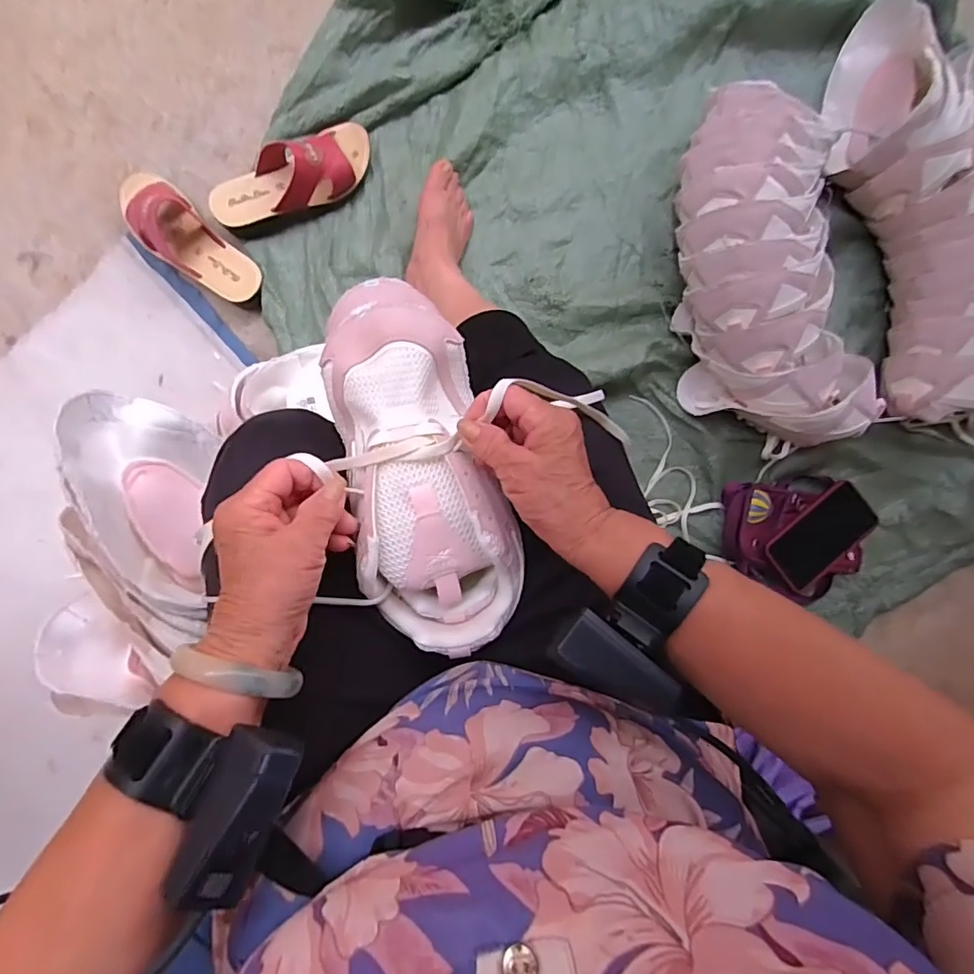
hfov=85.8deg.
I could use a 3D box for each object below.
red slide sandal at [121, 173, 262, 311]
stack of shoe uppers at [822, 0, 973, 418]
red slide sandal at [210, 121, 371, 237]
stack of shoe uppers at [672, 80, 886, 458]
[{"bbox_3d":[-0.399,-0.324,0.694,0.231,0.061,0.086,45,87,-1],"label":"red slide sandal"},{"bbox_3d":[0.618,-0.369,0.700,0.228,0.136,0.546,-12,89,-3],"label":"stack of shoe uppers"},{"bbox_3d":[-0.261,-0.417,0.694,0.226,0.066,0.088,-26,90,-3],"label":"red slide sandal"},{"bbox_3d":[0.362,-0.265,0.676,0.202,0.148,0.432,-8,89,-3],"label":"stack of shoe uppers"}]

